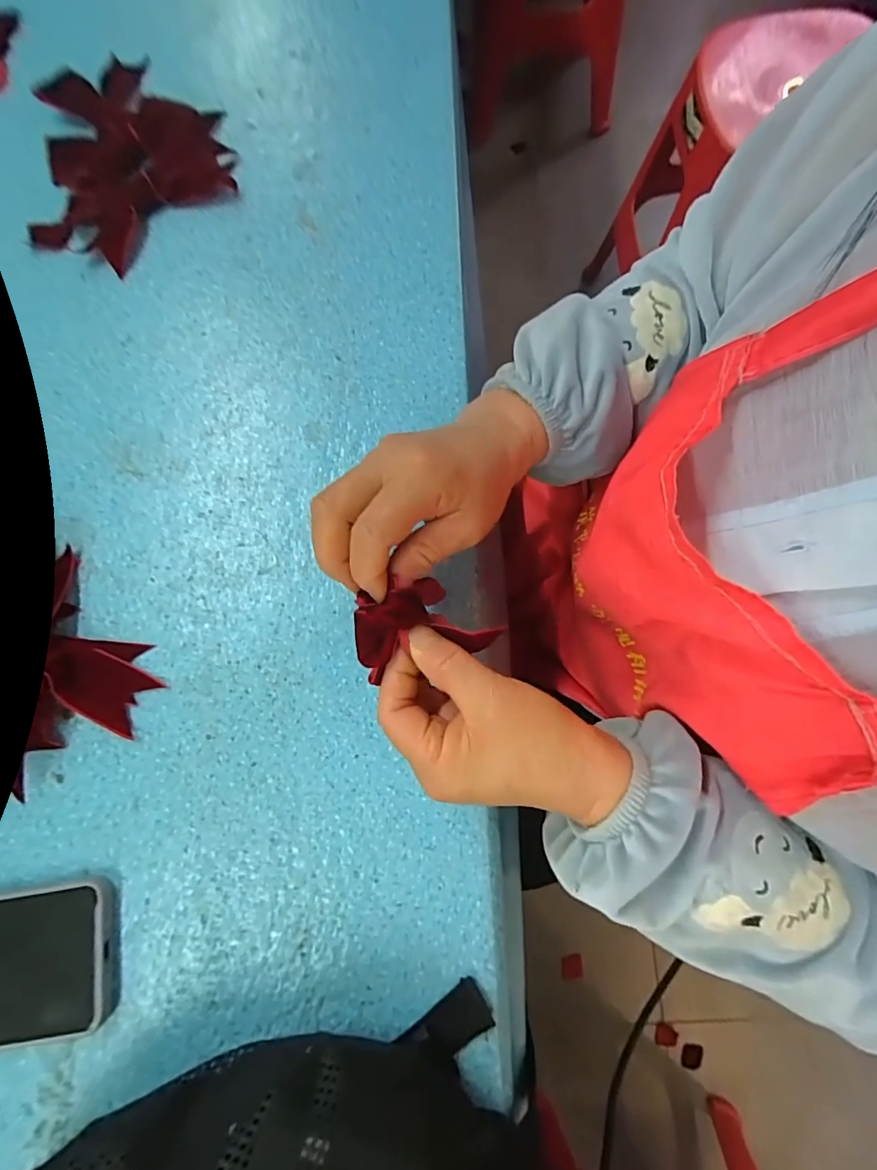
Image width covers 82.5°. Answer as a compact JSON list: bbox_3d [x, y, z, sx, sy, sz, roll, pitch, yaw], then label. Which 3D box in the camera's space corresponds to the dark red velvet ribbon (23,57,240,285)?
[{"bbox_3d":[-0.272,-0.355,0.413,0.174,0.021,0.189,-43,79,-8],"label":"dark red velvet ribbon"}]

